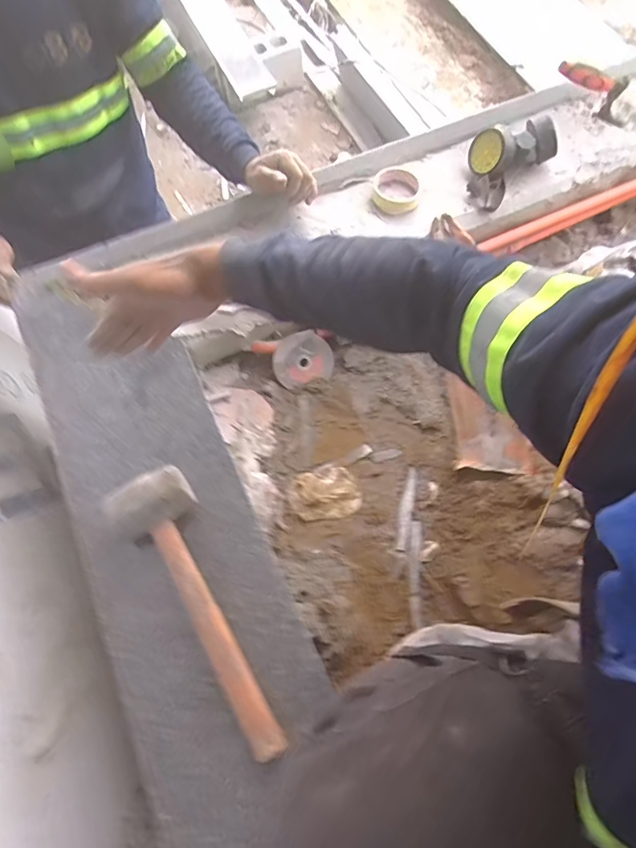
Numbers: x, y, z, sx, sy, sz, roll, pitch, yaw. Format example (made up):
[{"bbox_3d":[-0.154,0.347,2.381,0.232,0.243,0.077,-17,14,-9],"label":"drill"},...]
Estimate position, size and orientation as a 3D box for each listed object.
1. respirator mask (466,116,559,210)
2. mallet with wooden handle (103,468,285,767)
[{"bbox_3d":[0.313,-0.457,0.822,0.157,0.075,0.118,-42,74,-15],"label":"respirator mask"},{"bbox_3d":[-0.119,0.196,0.536,0.092,0.065,0.329,-34,72,-13],"label":"mallet with wooden handle"}]

